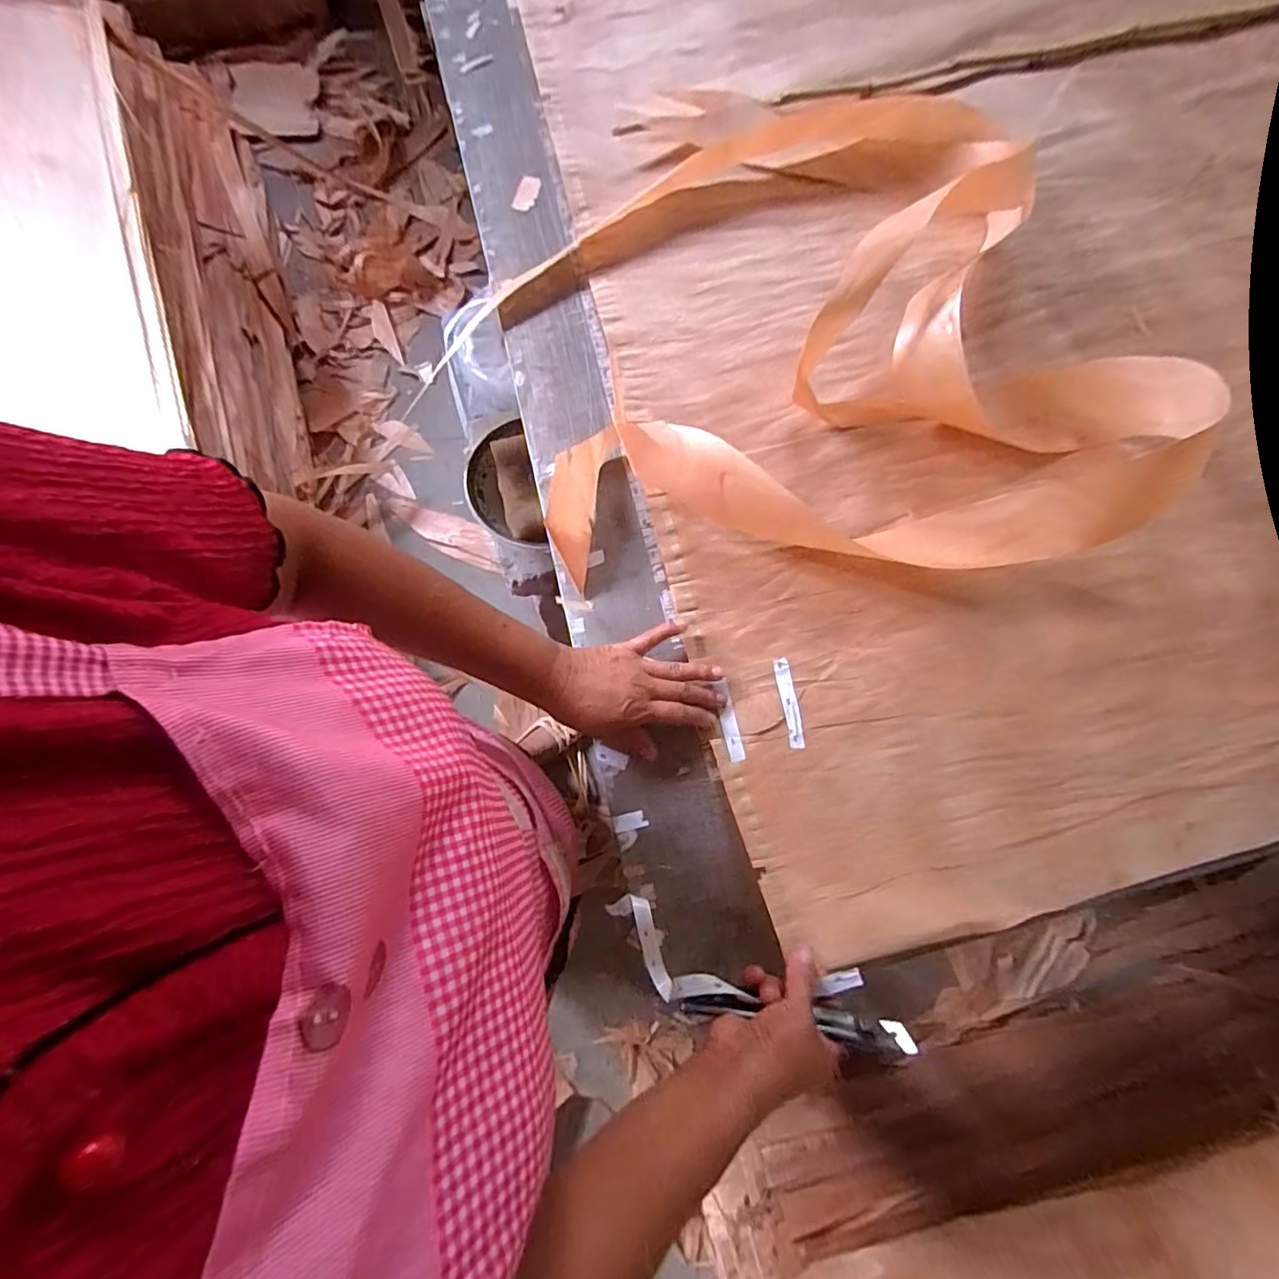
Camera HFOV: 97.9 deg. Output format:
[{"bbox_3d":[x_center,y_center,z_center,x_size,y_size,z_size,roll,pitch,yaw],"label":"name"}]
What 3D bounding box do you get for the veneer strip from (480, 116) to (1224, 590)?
[{"bbox_3d":[0.181,-0.301,0.499,0.567,0.115,0.484,-5,79,0],"label":"veneer strip"}]

